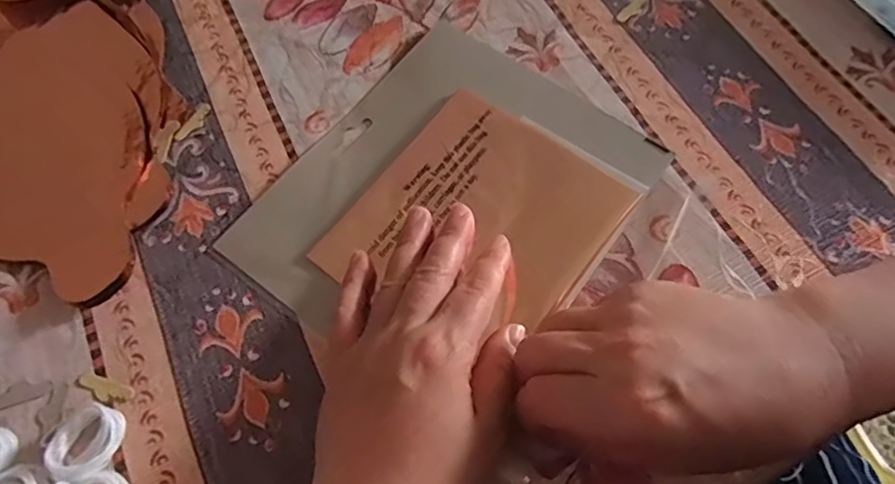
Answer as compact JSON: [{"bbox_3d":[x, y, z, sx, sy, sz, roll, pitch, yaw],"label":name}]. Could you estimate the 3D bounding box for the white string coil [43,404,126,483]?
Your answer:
[{"bbox_3d":[-0.160,0.087,0.254,0.029,0.014,0.030,0,65,0],"label":"white string coil"}]

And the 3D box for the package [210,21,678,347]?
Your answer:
[{"bbox_3d":[0.001,-0.024,0.310,0.164,0.010,0.194,35,70,15],"label":"package"}]

